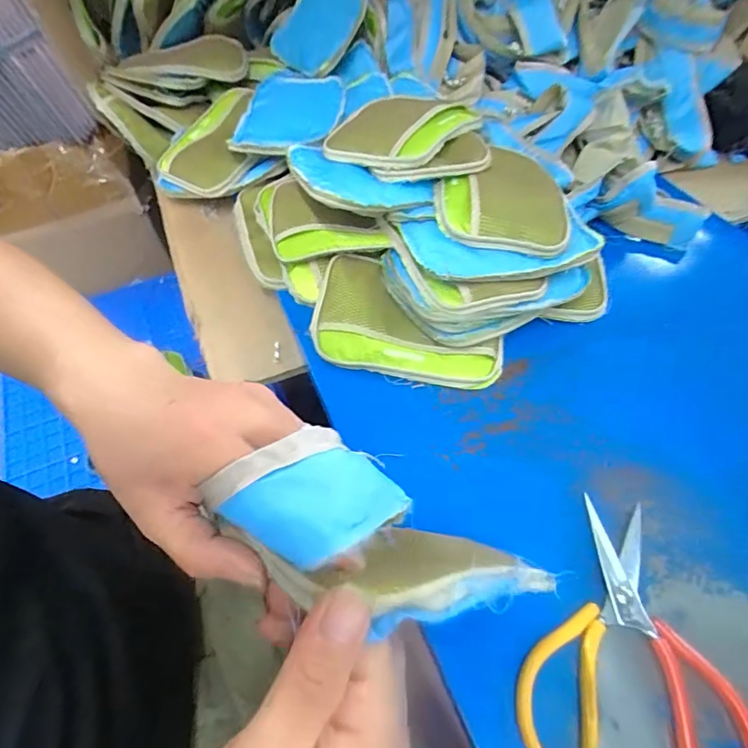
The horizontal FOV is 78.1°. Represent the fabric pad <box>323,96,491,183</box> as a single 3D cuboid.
[{"bbox_3d":[0.037,-0.253,0.495,0.173,0.031,0.117,-7,55,-3],"label":"fabric pad"}]

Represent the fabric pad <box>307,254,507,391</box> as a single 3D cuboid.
[{"bbox_3d":[0.036,-0.056,0.472,0.189,0.019,0.125,12,60,1],"label":"fabric pad"}]

